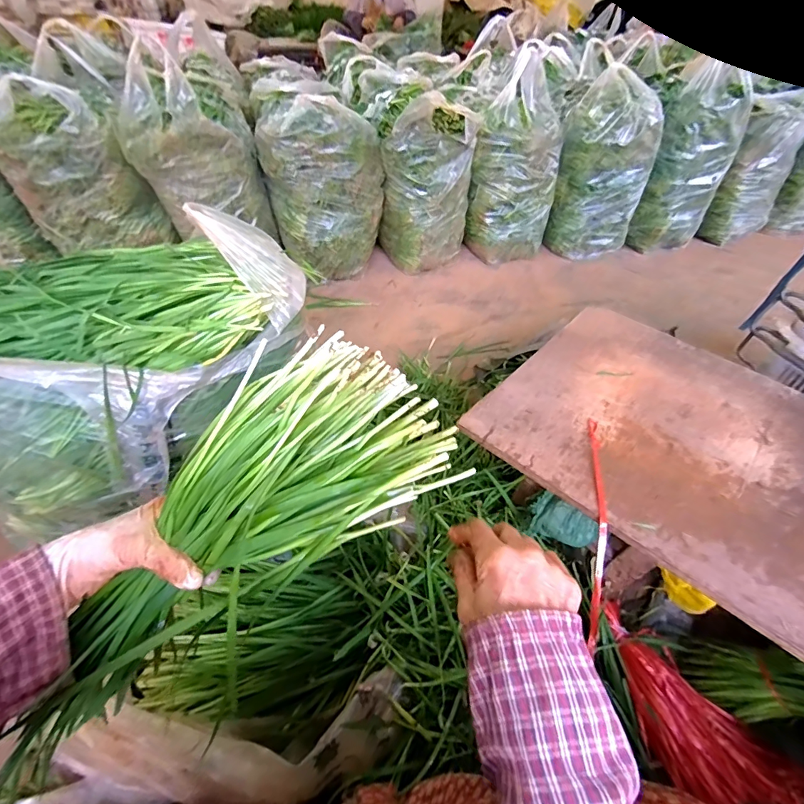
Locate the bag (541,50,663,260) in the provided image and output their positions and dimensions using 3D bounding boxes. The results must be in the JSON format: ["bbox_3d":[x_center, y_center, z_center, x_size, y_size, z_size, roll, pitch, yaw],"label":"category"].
[{"bbox_3d":[0.735,-0.824,1.526,0.317,0.550,0.283,24,50,19],"label":"bag"}]

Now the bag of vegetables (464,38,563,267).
[{"bbox_3d":[0.398,-0.774,1.418,0.279,0.561,0.221,17,48,12],"label":"bag of vegetables"}]

